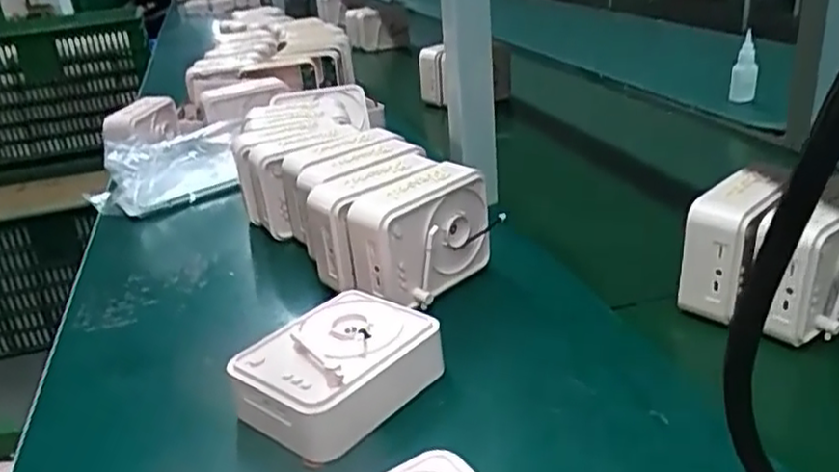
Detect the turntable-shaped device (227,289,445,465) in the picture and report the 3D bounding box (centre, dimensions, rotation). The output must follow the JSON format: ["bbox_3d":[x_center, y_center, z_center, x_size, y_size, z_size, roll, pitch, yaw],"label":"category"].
[{"bbox_3d":[-0.052,0.093,0.490,0.105,0.051,0.126,14,31,37],"label":"turntable-shaped device"}]

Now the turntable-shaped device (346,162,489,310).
[{"bbox_3d":[0.003,0.003,0.612,0.120,0.105,0.056,-25,31,-36],"label":"turntable-shaped device"}]

